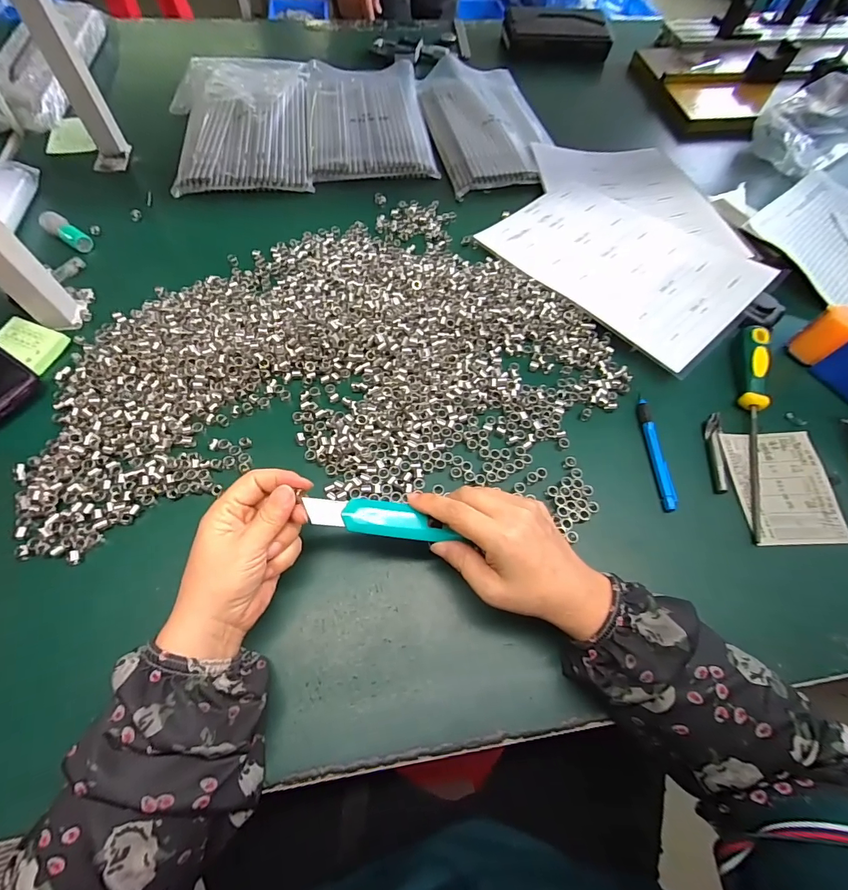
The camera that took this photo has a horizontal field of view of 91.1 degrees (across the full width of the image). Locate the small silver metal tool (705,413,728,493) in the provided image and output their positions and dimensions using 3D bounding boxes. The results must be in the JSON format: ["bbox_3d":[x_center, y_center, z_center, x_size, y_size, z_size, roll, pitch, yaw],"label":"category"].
[{"bbox_3d":[0.282,0.004,0.399,0.013,0.005,0.086,12,61,6],"label":"small silver metal tool"}]

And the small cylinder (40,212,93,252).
[{"bbox_3d":[-0.429,-0.254,0.500,0.066,0.028,0.024,33,65,16],"label":"small cylinder"}]

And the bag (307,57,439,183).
[{"bbox_3d":[-0.093,-0.535,0.666,0.181,0.021,0.342,-6,61,-4],"label":"bag"}]

